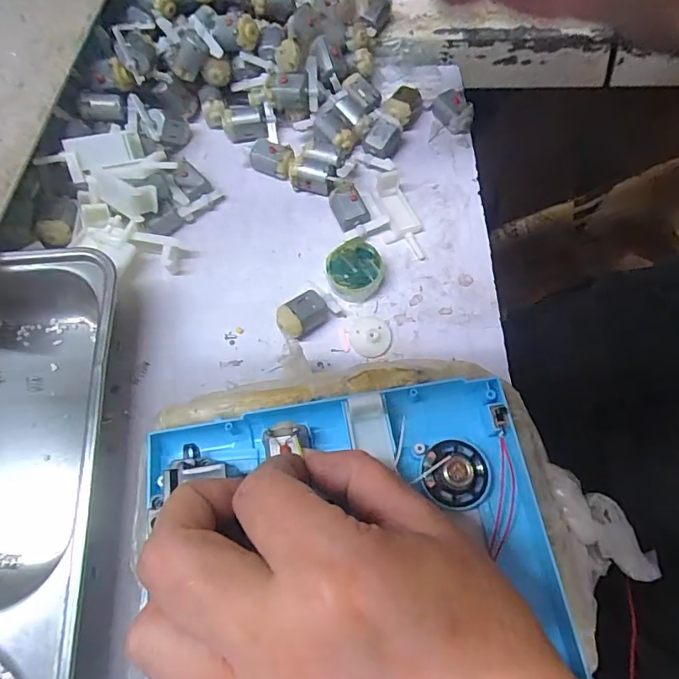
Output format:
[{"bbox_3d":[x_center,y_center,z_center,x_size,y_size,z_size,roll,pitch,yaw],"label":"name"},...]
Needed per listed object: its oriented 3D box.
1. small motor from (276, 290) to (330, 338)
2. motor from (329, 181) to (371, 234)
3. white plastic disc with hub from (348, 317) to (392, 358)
[{"bbox_3d":[-0.021,-0.013,0.272,0.029,0.017,0.021,-41,75,-15],"label":"small motor"},{"bbox_3d":[0.004,-0.082,0.299,0.018,0.014,0.029,-24,71,-10],"label":"motor"},{"bbox_3d":[0.018,-0.002,0.273,0.024,0.008,0.023,0,69,-1],"label":"white plastic disc with hub"}]

